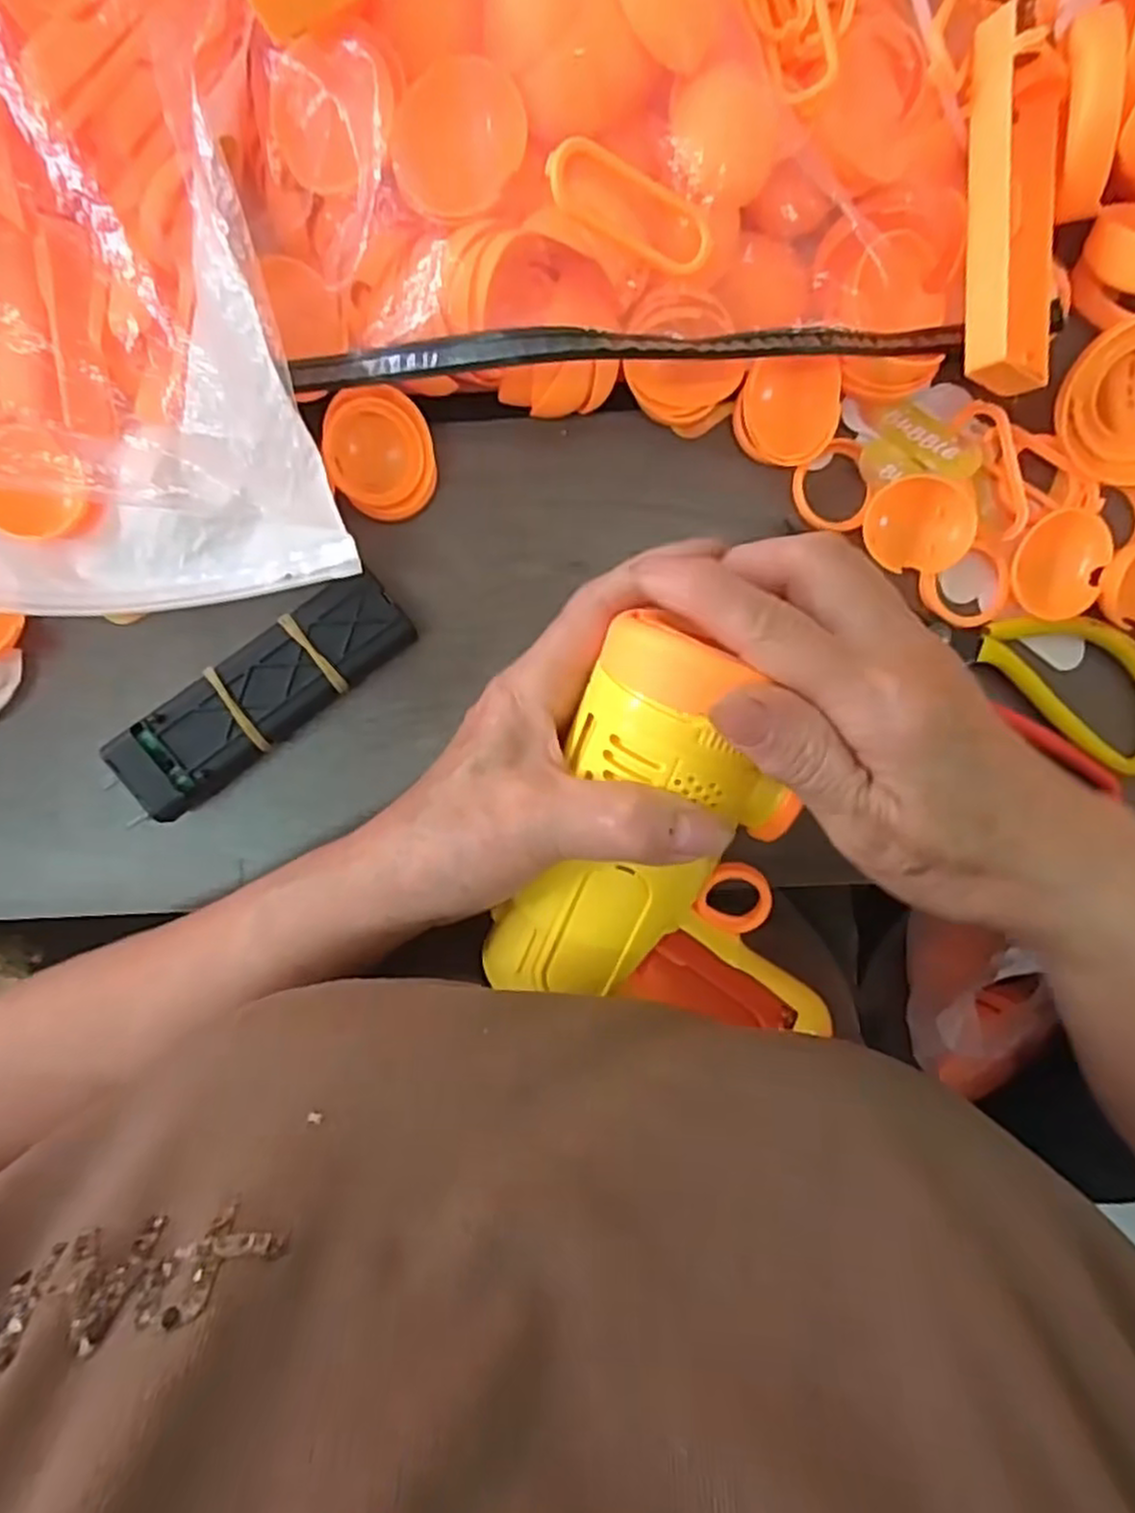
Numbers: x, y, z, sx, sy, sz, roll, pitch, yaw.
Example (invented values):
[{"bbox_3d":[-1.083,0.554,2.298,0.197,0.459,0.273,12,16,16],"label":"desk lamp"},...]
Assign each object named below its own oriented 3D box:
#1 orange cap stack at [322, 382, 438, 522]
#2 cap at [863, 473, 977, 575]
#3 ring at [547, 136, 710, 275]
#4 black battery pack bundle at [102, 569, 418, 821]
[{"bbox_3d":[-0.065,-0.108,0.274,0.035,0.014,0.043,-15,123,-9],"label":"orange cap stack"},{"bbox_3d":[0.134,-0.089,0.295,0.039,0.012,0.033,0,93,-5],"label":"cap"},{"bbox_3d":[0.019,-0.164,0.230,0.053,0.008,0.018,16,91,-26],"label":"ring"},{"bbox_3d":[-0.106,-0.023,0.272,0.107,0.025,0.030,-38,96,-3],"label":"black battery pack bundle"}]

